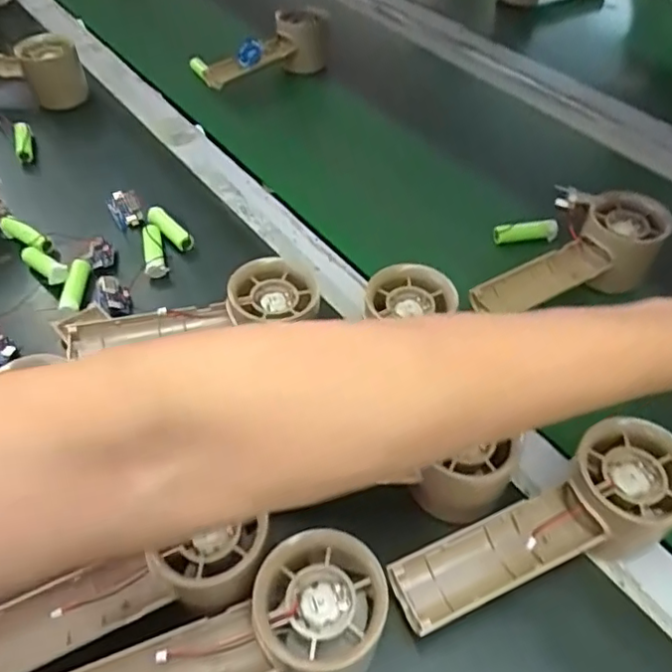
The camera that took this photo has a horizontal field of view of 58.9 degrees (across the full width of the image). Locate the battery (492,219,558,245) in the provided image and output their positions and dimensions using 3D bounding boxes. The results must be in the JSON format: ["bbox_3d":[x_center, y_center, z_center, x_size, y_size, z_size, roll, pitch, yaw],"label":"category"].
[{"bbox_3d":[0.154,-0.085,0.488,0.054,0.016,0.011,-9,51,-5],"label":"battery"}]

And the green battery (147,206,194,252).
[{"bbox_3d":[-0.133,-0.087,0.476,0.047,0.014,0.013,42,62,8],"label":"green battery"}]

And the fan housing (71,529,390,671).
[{"bbox_3d":[-0.055,0.133,0.253,0.155,0.031,0.052,-17,52,-12],"label":"fan housing"}]

